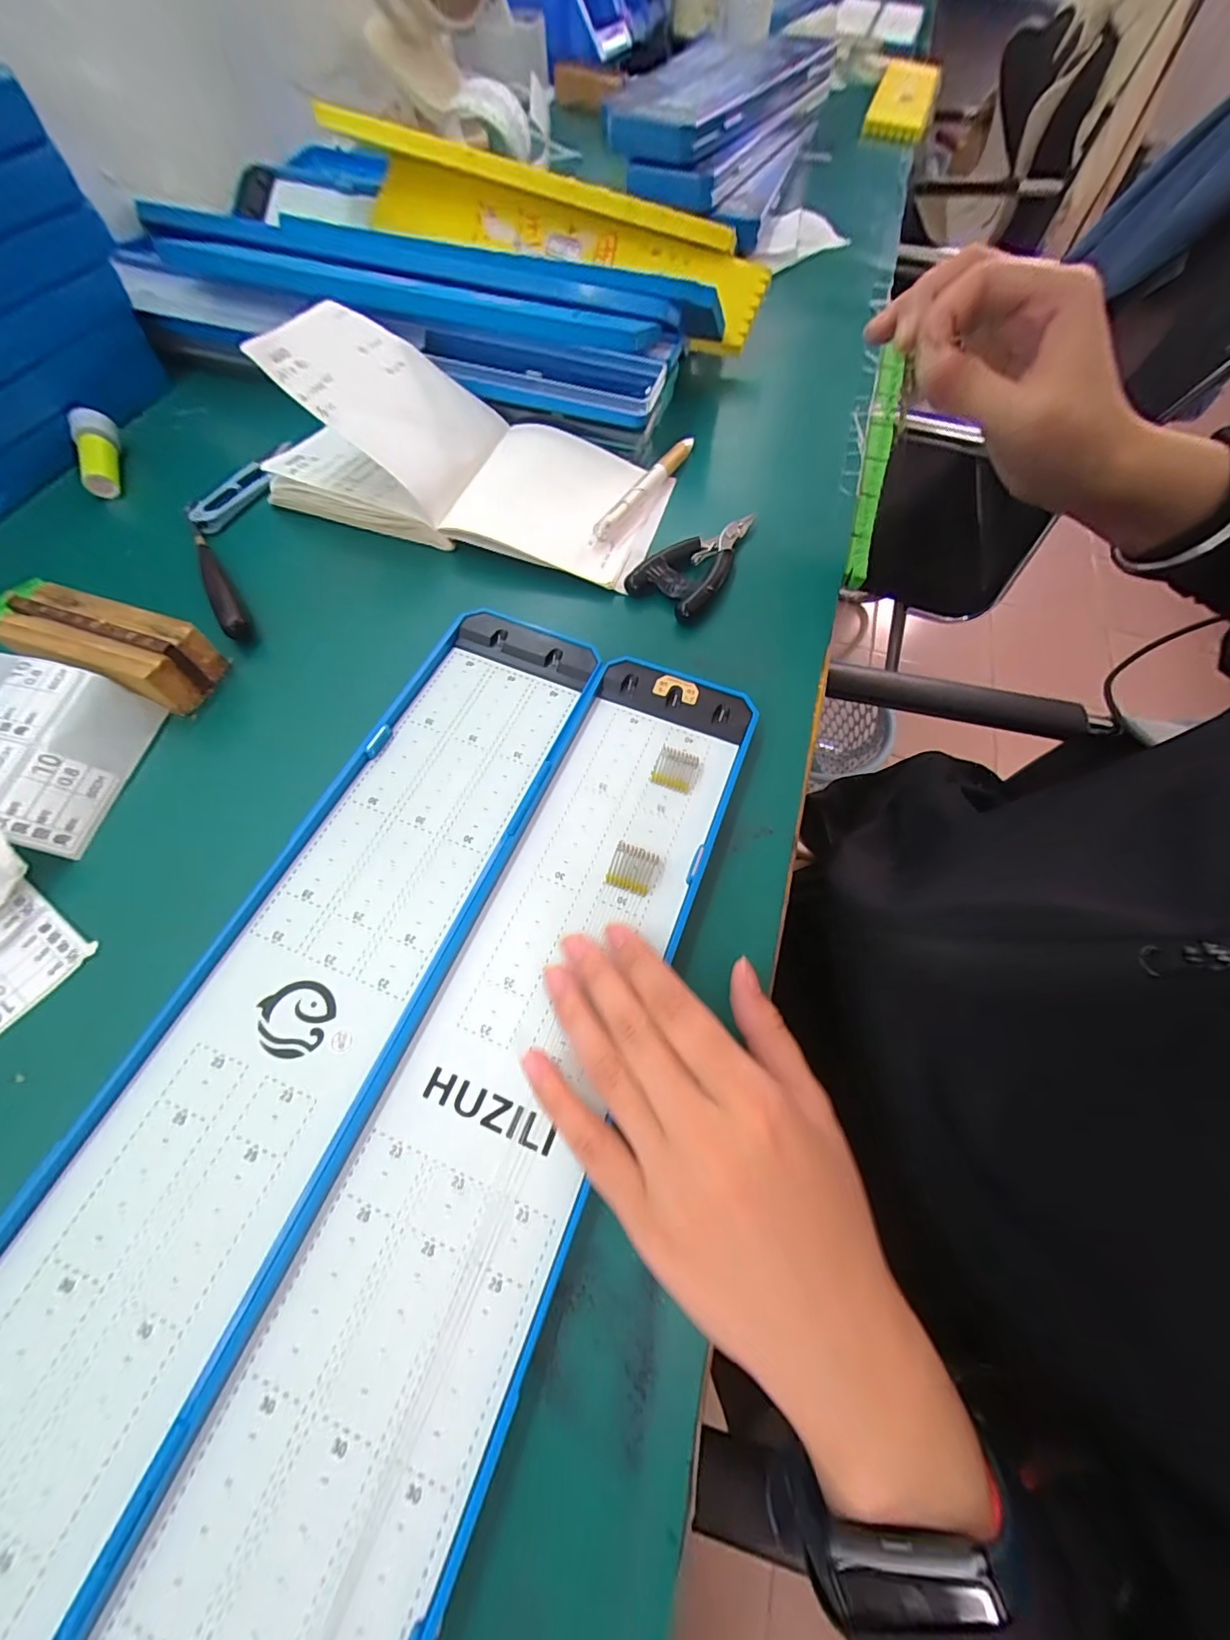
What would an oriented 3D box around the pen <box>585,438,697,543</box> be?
[{"bbox_3d":[0.020,-0.229,0.359,0.009,0.015,0.143,28,66,11],"label":"pen"}]

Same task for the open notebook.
[{"bbox_3d":[-0.087,-0.250,0.329,0.242,0.074,0.135,16,64,5],"label":"open notebook"}]

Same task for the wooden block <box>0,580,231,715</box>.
[{"bbox_3d":[-0.261,-0.090,0.270,0.090,0.031,0.041,16,64,6],"label":"wooden block"}]

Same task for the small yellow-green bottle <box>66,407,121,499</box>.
[{"bbox_3d":[-0.348,-0.247,0.348,0.024,0.023,0.060,-22,67,-13],"label":"small yellow-green bottle"}]

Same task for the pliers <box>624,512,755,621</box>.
[{"bbox_3d":[0.055,-0.165,0.328,0.047,0.014,0.091,40,68,16],"label":"pliers"}]

